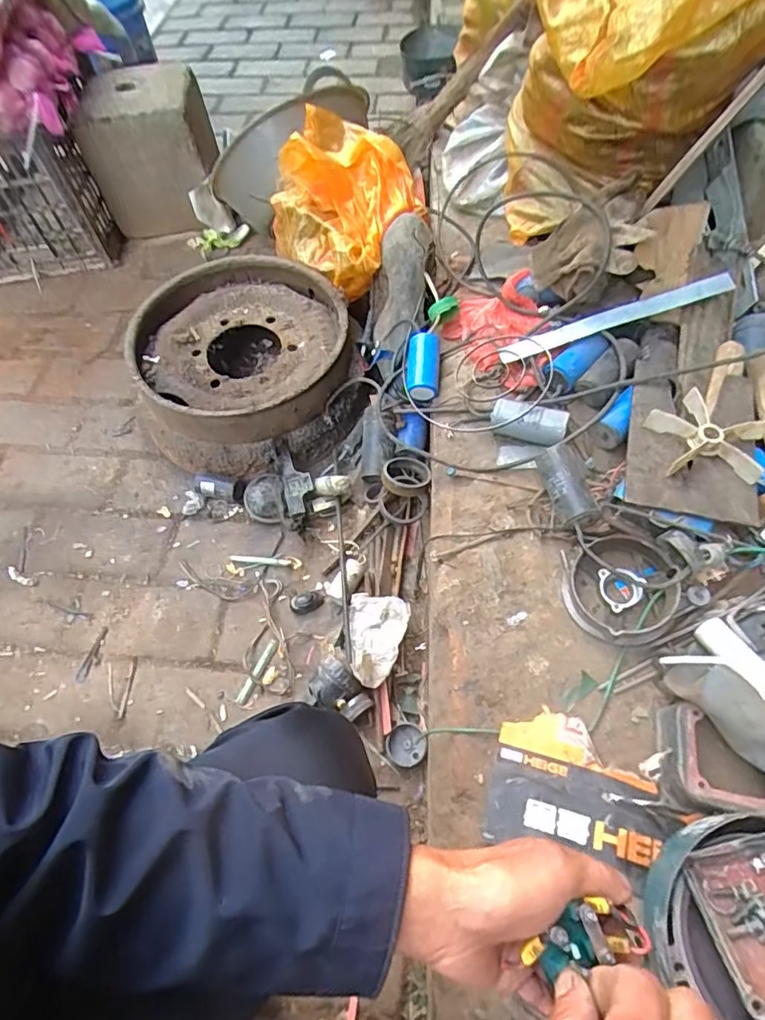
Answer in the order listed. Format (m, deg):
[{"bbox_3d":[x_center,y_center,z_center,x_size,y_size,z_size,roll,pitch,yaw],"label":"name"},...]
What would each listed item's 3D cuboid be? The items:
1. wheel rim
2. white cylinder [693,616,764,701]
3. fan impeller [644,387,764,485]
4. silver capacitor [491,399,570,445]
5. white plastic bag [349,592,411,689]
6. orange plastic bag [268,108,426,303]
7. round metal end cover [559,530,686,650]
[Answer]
[{"bbox_3d":[-0.262,-0.279,1.023,0.406,0.141,0.457,-21,61,-10],"label":"wheel rim"},{"bbox_3d":[0.384,0.160,0.583,0.030,0.023,0.098,-16,36,-7],"label":"white cylinder"},{"bbox_3d":[0.394,-0.088,0.663,0.133,0.028,0.113,20,62,14],"label":"fan impeller"},{"bbox_3d":[0.205,-0.125,0.764,0.104,0.037,0.046,19,62,13],"label":"silver capacitor"},{"bbox_3d":[-0.003,0.183,0.788,0.087,0.068,0.139,-6,59,-1],"label":"white plastic bag"},{"bbox_3d":[-0.078,-0.546,1.003,0.189,0.204,0.277,-40,66,-19],"label":"orange plastic bag"},{"bbox_3d":[0.289,0.094,0.649,0.125,0.050,0.123,-1,59,2],"label":"round metal end cover"}]

